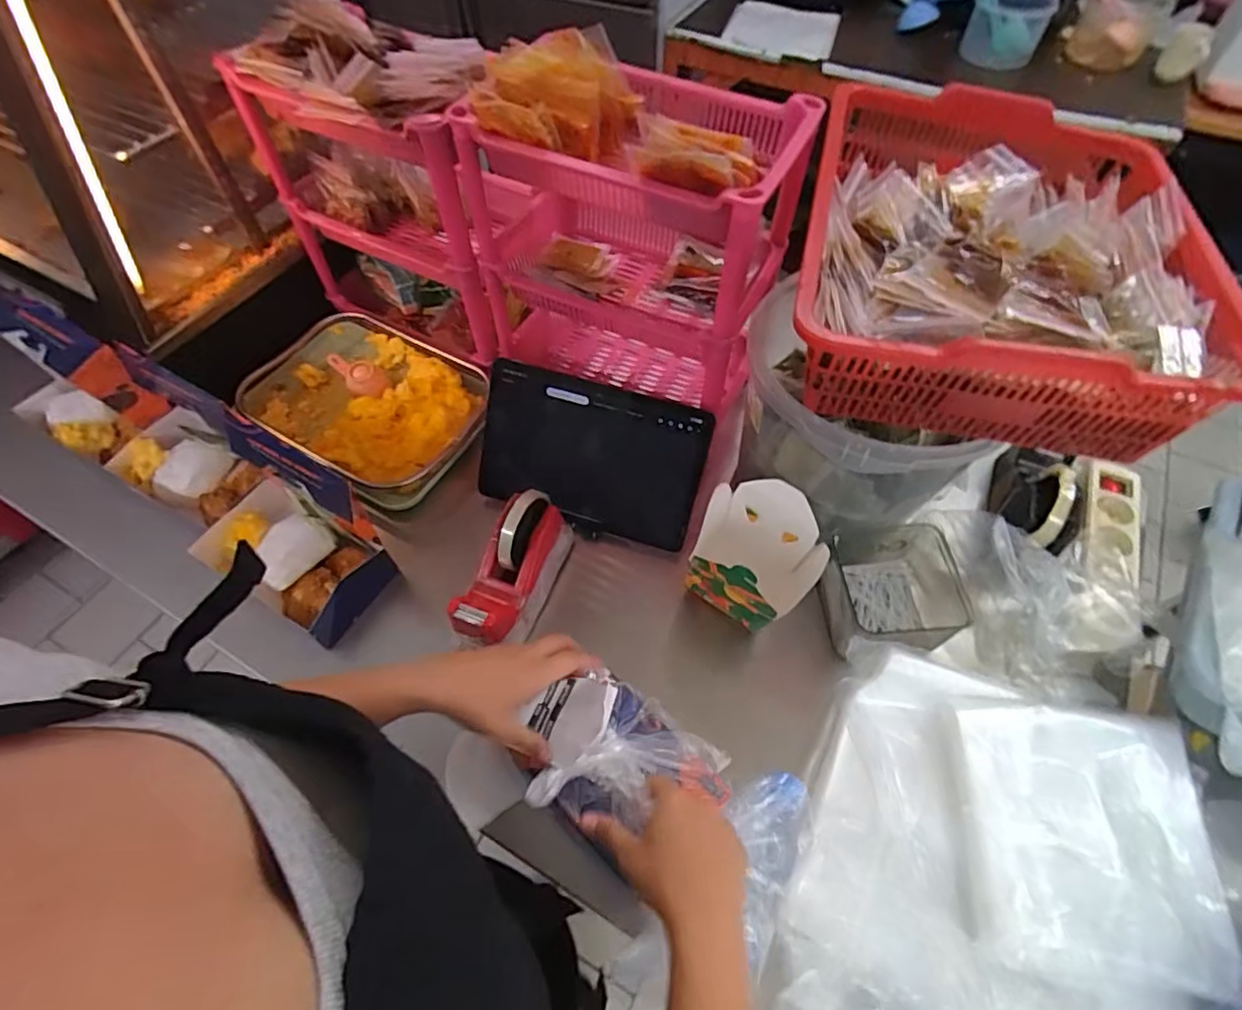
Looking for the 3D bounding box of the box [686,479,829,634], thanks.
[{"bbox_3d":[0.139,0.058,0.627,0.125,0.127,0.126,22,60,13],"label":"box"}]

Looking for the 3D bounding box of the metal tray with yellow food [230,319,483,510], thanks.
[{"bbox_3d":[-0.335,-0.141,0.786,0.320,0.061,0.224,31,63,18],"label":"metal tray with yellow food"}]

